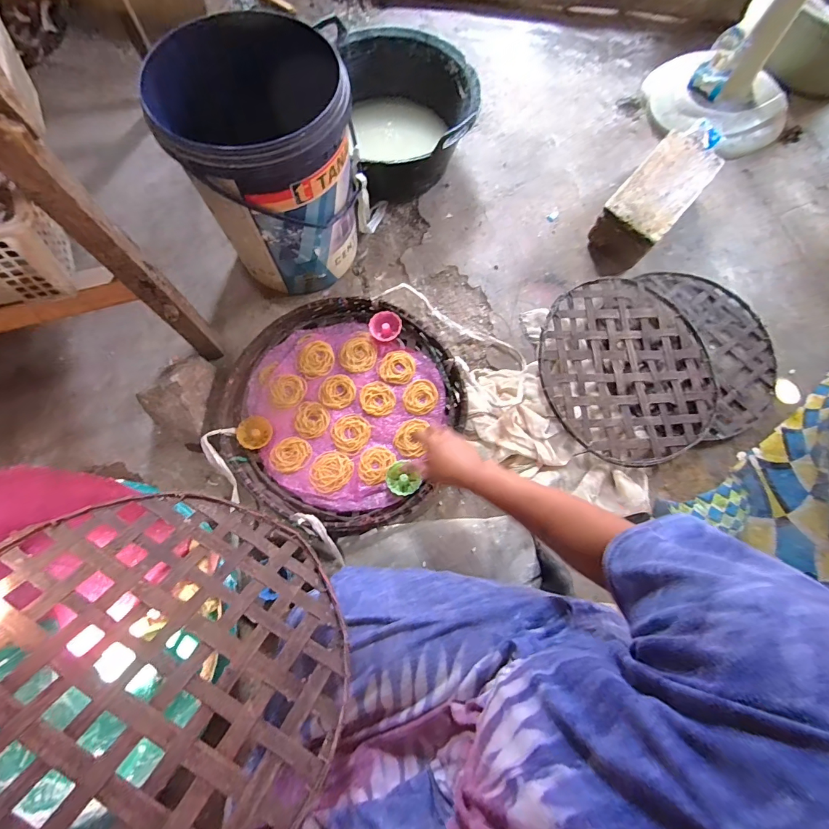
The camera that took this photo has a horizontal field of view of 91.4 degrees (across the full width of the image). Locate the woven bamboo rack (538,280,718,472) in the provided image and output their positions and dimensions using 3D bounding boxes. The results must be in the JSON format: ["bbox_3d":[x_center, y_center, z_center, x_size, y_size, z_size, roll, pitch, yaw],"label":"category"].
[{"bbox_3d":[0.454,-0.099,0.866,0.391,0.057,0.388,0,73,-1],"label":"woven bamboo rack"}]

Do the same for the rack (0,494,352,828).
[{"bbox_3d":[-0.252,0.240,0.379,0.370,0.021,0.359,17,38,-14],"label":"rack"}]

